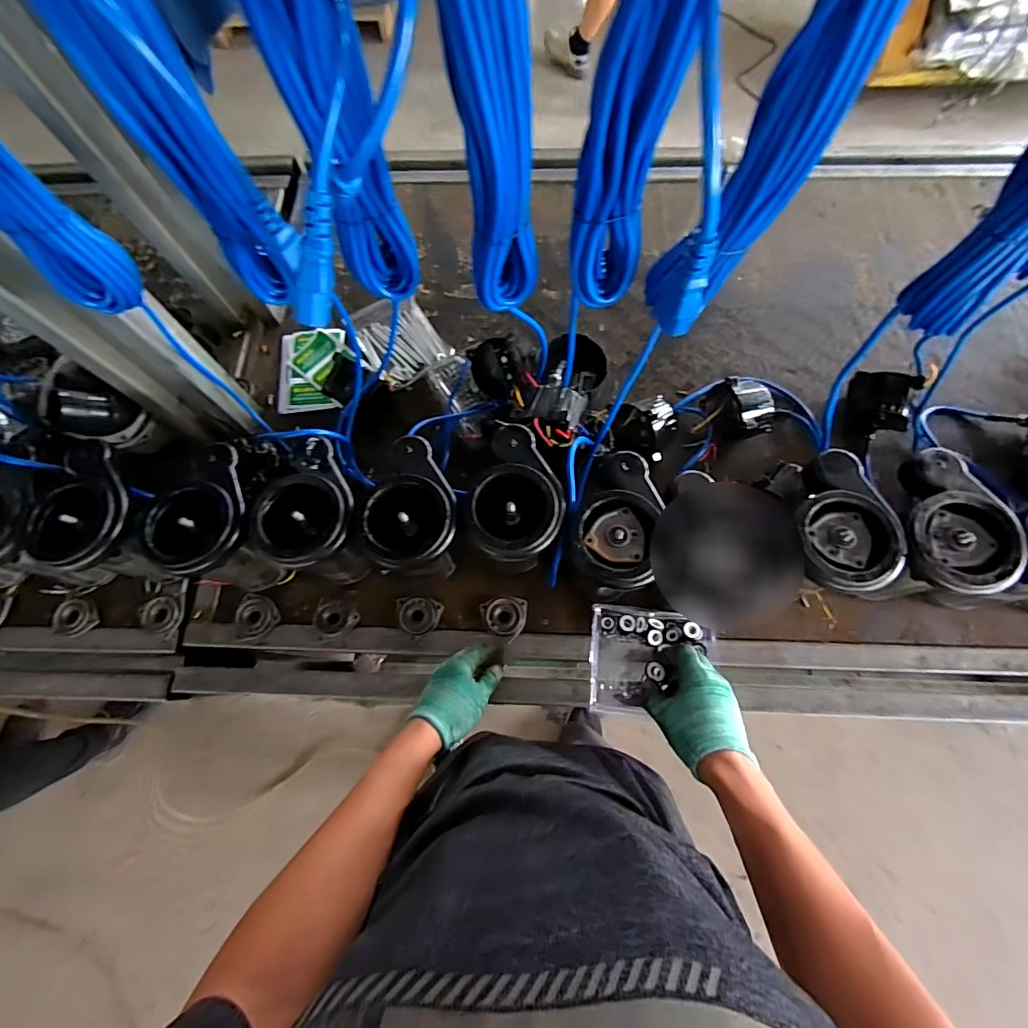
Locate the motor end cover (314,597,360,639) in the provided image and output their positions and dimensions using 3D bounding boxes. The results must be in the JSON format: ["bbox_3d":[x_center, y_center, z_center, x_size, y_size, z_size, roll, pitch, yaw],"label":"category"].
[{"bbox_3d":[-0.262,0.152,0.704,0.062,0.015,0.058,-7,71,0],"label":"motor end cover"}]

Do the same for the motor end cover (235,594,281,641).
[{"bbox_3d":[-0.385,0.151,0.712,0.059,0.022,0.067,-34,73,-9],"label":"motor end cover"}]

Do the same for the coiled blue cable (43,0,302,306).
[{"bbox_3d":[-0.219,-0.252,0.296,0.062,0.317,0.056,-33,73,-9],"label":"coiled blue cable"}]

